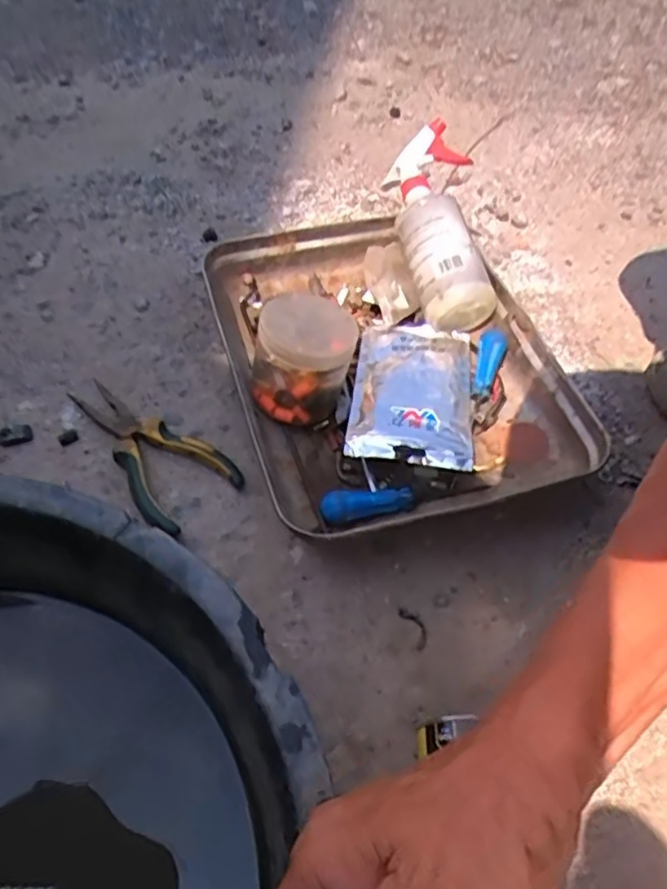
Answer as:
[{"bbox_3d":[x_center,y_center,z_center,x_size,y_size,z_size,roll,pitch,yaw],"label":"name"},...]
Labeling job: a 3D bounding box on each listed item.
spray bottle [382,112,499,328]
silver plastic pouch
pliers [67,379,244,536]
[{"bbox_3d":[0.106,-0.230,0.671,0.078,0.063,0.225,-8,68,-5],"label":"spray bottle"},{"bbox_3d":[0.073,-0.048,0.606,0.105,0.042,0.173,5,54,5],"label":"silver plastic pouch"},{"bbox_3d":[-0.164,-0.002,0.576,0.086,0.028,0.181,-35,60,-22],"label":"pliers"}]

